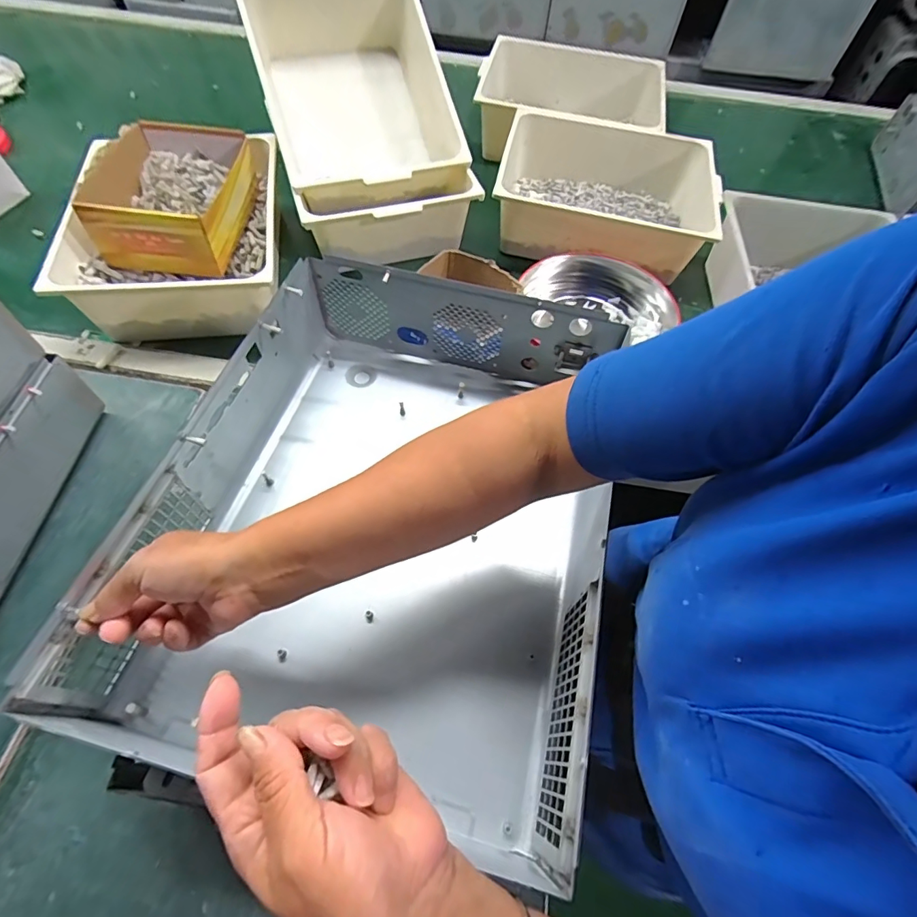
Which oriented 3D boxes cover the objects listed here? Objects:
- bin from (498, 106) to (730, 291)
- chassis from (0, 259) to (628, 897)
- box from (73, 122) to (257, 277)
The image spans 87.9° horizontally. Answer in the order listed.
[{"bbox_3d":[0.265,-0.458,0.850,0.382,0.117,0.301,11,60,2],"label":"bin"},{"bbox_3d":[-0.056,0.035,0.402,0.322,0.117,0.419,14,61,4],"label":"chassis"},{"bbox_3d":[-0.425,-0.401,0.722,0.177,0.094,0.257,1,61,-3],"label":"box"}]

